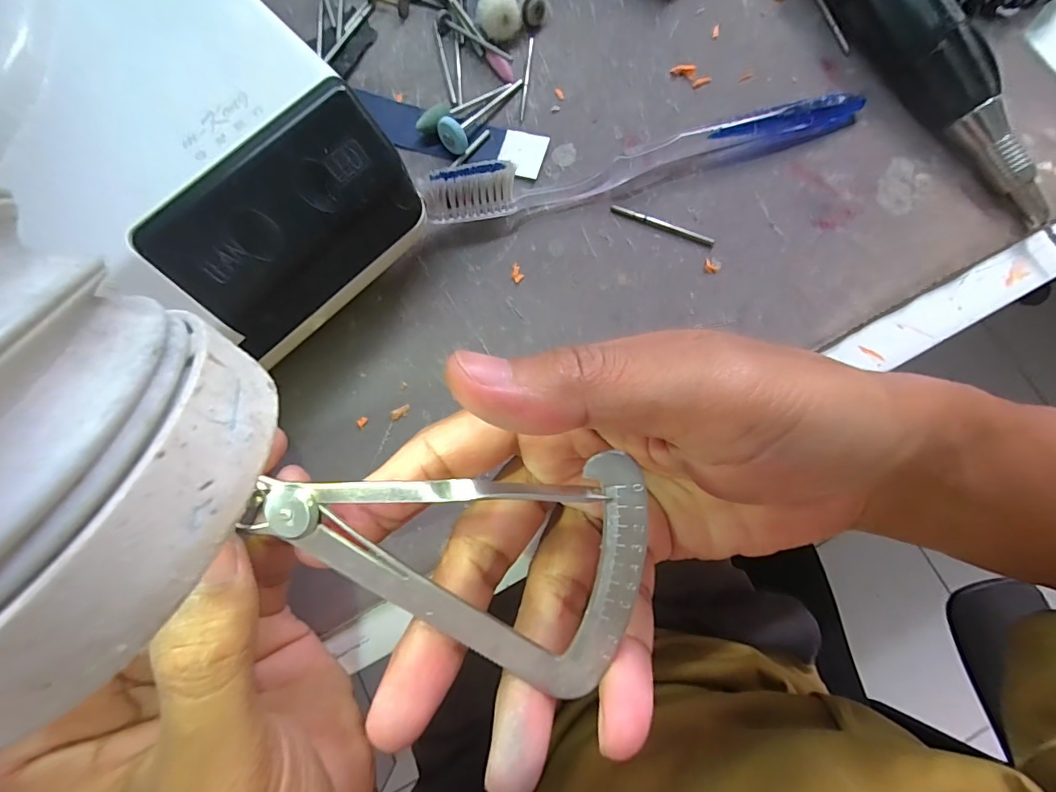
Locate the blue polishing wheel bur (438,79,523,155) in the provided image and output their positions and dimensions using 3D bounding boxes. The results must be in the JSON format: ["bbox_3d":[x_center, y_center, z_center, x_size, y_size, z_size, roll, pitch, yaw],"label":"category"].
[{"bbox_3d":[-0.020,-0.123,0.204,0.013,0.011,0.047,35,70,6],"label":"blue polishing wheel bur"}]

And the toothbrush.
[{"bbox_3d":[0.050,-0.099,0.192,0.186,0.024,0.014,-17,80,-3],"label":"toothbrush"}]

